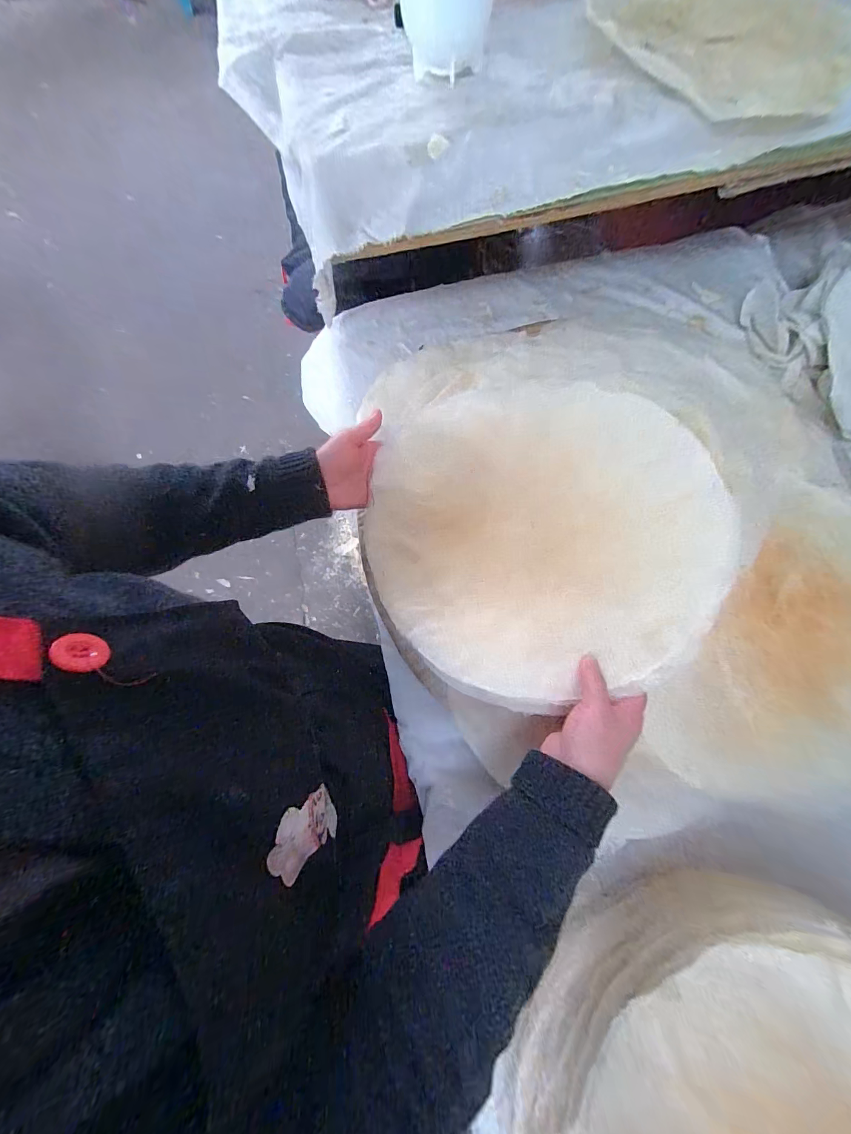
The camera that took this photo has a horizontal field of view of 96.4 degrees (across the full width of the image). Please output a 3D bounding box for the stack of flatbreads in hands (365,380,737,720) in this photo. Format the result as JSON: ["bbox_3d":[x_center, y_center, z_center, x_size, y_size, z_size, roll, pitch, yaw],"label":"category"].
[{"bbox_3d":[0.108,-0.059,0.412,0.357,0.066,0.375,-30,75,-9],"label":"stack of flatbreads in hands"}]

